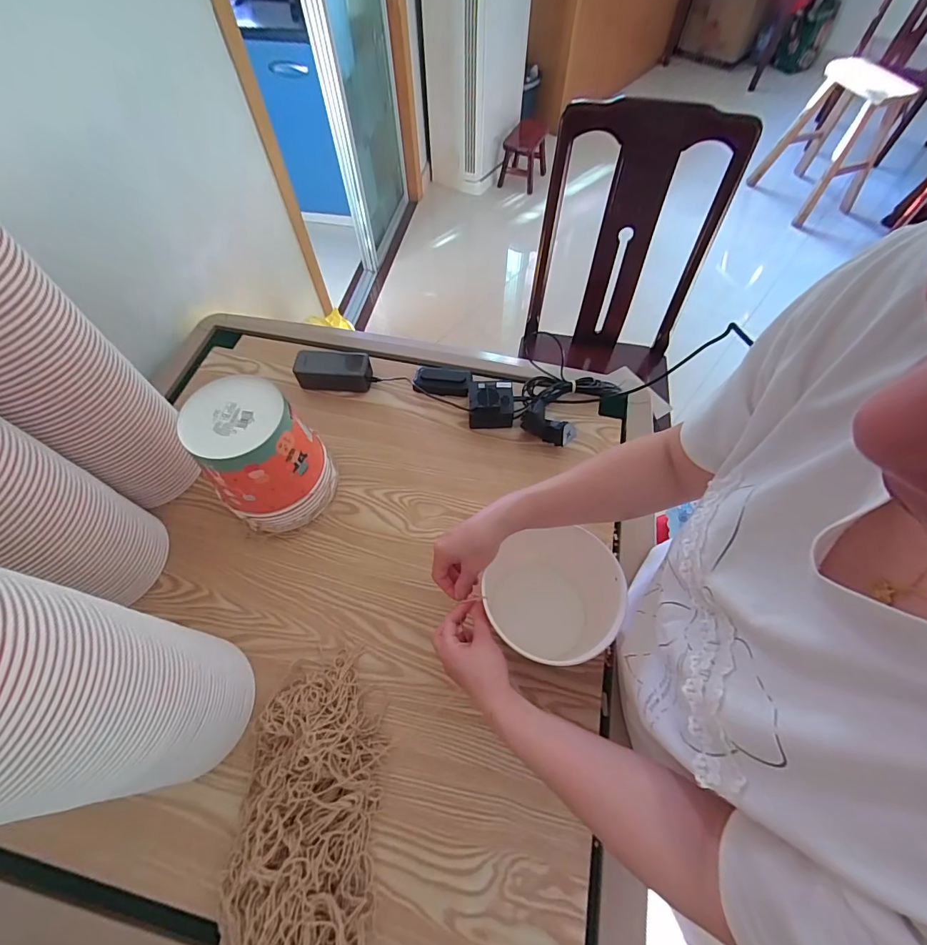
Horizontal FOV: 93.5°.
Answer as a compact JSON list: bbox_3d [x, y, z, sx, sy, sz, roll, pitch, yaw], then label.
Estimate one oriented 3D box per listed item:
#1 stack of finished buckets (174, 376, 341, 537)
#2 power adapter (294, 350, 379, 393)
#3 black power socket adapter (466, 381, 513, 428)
[{"bbox_3d":[-0.280,-0.022,0.628,0.148,0.195,0.142,-32,66,-17],"label":"stack of finished buckets"},{"bbox_3d":[-0.232,-0.185,0.796,0.135,0.055,0.059,2,61,0],"label":"power adapter"},{"bbox_3d":[0.048,-0.121,0.768,0.078,0.062,0.070,1,61,0],"label":"black power socket adapter"}]

